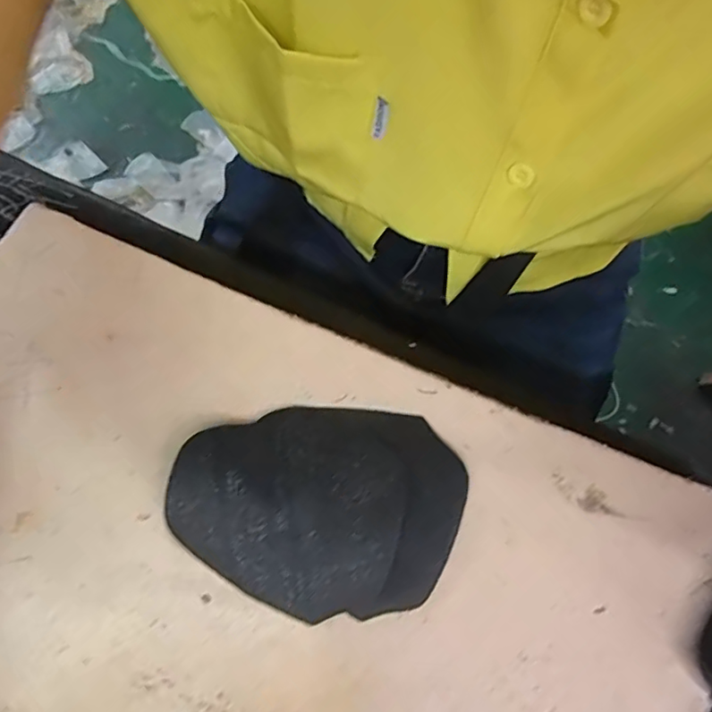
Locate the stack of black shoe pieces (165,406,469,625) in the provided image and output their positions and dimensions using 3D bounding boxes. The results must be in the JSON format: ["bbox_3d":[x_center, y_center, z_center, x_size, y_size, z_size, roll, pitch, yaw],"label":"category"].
[{"bbox_3d":[-0.017,0.067,0.255,0.126,0.012,0.088,5,73,-1],"label":"stack of black shoe pieces"}]

